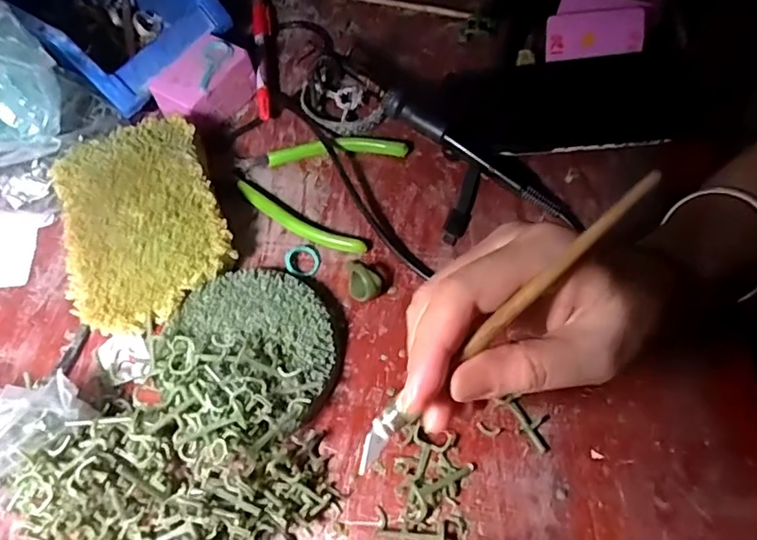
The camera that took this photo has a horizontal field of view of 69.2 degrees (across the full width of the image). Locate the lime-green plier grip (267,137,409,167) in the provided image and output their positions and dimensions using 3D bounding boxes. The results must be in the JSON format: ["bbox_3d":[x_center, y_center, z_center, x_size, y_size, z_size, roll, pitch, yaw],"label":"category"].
[{"bbox_3d":[-0.031,-0.090,0.409,0.102,0.011,0.016,-3,61,1],"label":"lime-green plier grip"}]

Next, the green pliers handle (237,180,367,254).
[{"bbox_3d":[-0.055,-0.034,0.377,0.101,0.013,0.016,24,65,15],"label":"green pliers handle"}]

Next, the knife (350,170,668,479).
[{"bbox_3d":[0.046,0.020,0.207,0.153,0.006,0.010,-44,66,8],"label":"knife"}]

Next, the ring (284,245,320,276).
[{"bbox_3d":[-0.051,-0.007,0.366,0.022,0.007,0.022,-1,61,2],"label":"ring"}]

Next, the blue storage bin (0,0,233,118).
[{"bbox_3d":[-0.228,-0.216,0.447,0.200,0.073,0.123,38,70,20],"label":"blue storage bin"}]

